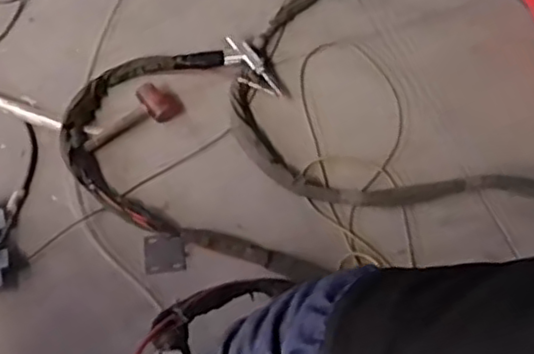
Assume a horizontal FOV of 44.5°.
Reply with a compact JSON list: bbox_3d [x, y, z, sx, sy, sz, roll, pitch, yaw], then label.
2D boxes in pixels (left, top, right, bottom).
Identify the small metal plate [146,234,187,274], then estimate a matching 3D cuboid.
[{"bbox_3d":[-0.253,0.189,1.620,0.096,0.008,0.094,-5,64,-7],"label":"small metal plate"}]

